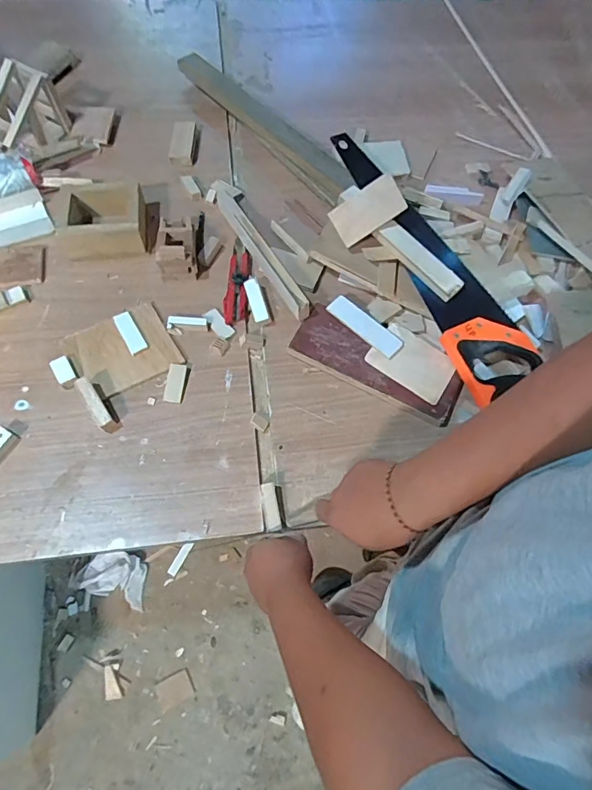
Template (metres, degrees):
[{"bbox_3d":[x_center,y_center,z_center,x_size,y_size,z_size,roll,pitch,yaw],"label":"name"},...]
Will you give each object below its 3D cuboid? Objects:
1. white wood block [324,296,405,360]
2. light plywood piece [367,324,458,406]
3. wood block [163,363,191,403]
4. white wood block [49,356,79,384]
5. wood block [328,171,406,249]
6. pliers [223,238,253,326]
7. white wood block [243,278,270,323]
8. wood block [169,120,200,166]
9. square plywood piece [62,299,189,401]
[{"bbox_3d":[0.101,-0.101,0.659,0.121,0.008,0.037,42,68,16],"label":"white wood block"},{"bbox_3d":[0.168,-0.050,0.645,0.113,0.008,0.085,32,66,12],"label":"light plywood piece"},{"bbox_3d":[-0.166,-0.018,0.630,0.026,0.014,0.056,8,63,0],"label":"wood block"},{"bbox_3d":[-0.317,-0.032,0.622,0.026,0.017,0.038,-31,69,-17],"label":"white wood block"},{"bbox_3d":[0.105,-0.270,0.665,0.102,0.061,0.010,-32,23,16],"label":"wood block"},{"bbox_3d":[-0.090,-0.184,0.708,0.037,0.017,0.158,3,64,-2],"label":"pliers"},{"bbox_3d":[-0.060,-0.141,0.684,0.022,0.019,0.075,-15,66,-11],"label":"white wood block"},{"bbox_3d":[-0.201,-0.460,0.823,0.046,0.021,0.101,2,64,-3],"label":"wood block"},{"bbox_3d":[-0.248,-0.063,0.648,0.140,0.010,0.117,-24,68,-15],"label":"square plywood piece"}]

